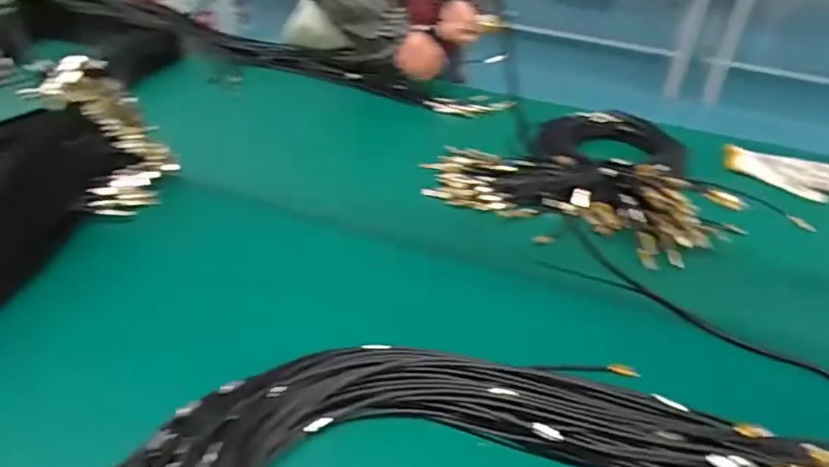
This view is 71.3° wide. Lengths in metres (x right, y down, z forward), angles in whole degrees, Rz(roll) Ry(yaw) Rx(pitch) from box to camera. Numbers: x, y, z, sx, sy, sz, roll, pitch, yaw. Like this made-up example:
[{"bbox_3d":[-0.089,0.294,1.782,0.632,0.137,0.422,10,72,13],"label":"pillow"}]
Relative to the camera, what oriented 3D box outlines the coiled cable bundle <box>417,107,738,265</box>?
[{"bbox_3d":[0.254,-0.118,0.864,0.403,0.071,0.399,17,36,18],"label":"coiled cable bundle"}]

